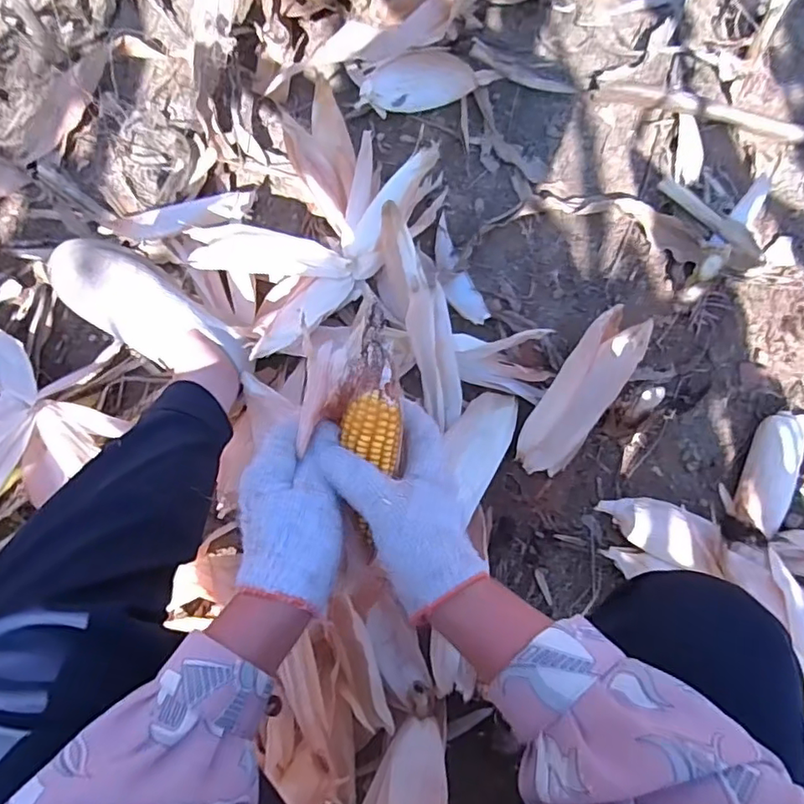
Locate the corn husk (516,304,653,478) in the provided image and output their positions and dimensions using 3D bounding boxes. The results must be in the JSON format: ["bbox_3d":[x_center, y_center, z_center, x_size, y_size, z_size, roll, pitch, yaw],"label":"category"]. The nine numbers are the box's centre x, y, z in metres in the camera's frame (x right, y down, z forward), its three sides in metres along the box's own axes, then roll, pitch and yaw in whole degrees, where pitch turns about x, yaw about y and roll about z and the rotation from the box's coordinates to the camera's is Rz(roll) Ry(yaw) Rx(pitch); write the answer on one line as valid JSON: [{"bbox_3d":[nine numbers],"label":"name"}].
[{"bbox_3d":[0.226,-0.011,0.715,0.074,0.041,0.226,33,98,10],"label":"corn husk"}]

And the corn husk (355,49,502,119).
[{"bbox_3d":[0.036,-0.485,0.861,0.206,0.055,0.056,-5,73,4],"label":"corn husk"}]

